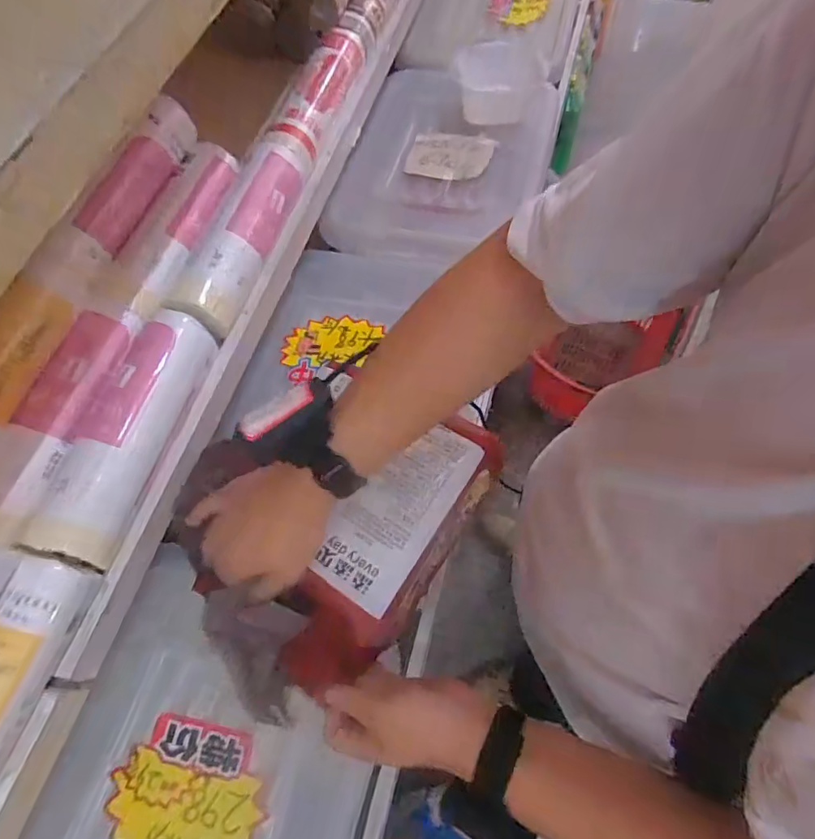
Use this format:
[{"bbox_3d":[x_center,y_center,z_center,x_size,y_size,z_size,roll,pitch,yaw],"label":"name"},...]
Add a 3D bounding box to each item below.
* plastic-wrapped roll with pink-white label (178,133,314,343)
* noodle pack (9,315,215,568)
[{"bbox_3d":[-0.172,-0.218,0.566,0.050,0.060,0.260,10,65,8],"label":"plastic-wrapped roll with pink-white label"},{"bbox_3d":[-0.261,0.004,0.467,0.071,0.059,0.236,13,66,10],"label":"noodle pack"}]

